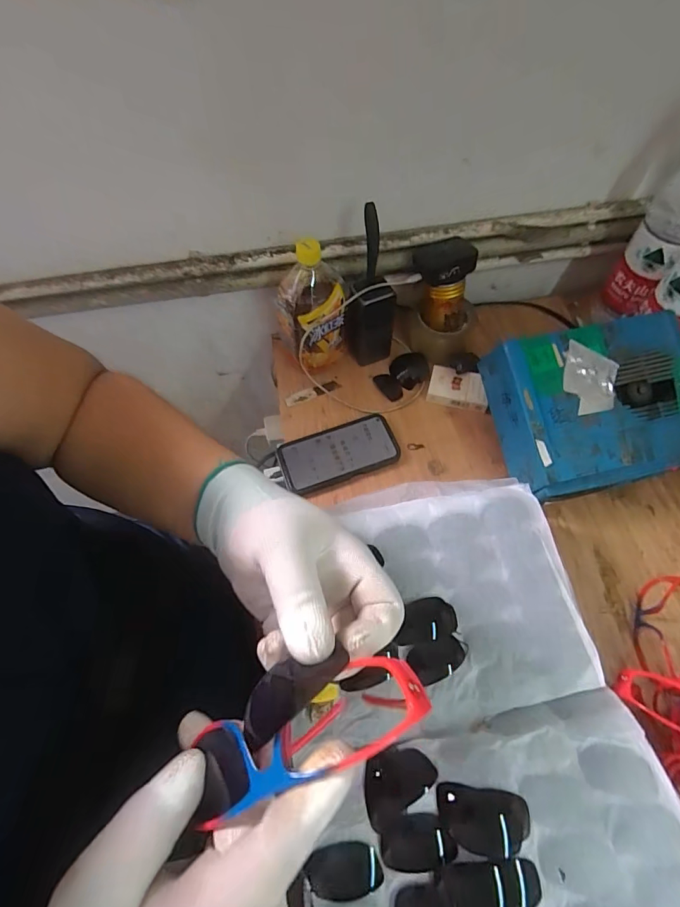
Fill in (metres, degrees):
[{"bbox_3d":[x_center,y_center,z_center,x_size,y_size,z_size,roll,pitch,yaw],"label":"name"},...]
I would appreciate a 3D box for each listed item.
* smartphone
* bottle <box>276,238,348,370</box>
[{"bbox_3d":[0.000,0.000,0.603,0.166,0.016,0.082,-19,62,-7],"label":"smartphone"},{"bbox_3d":[-0.038,-0.200,0.611,0.093,0.200,0.096,1,61,4],"label":"bottle"}]

